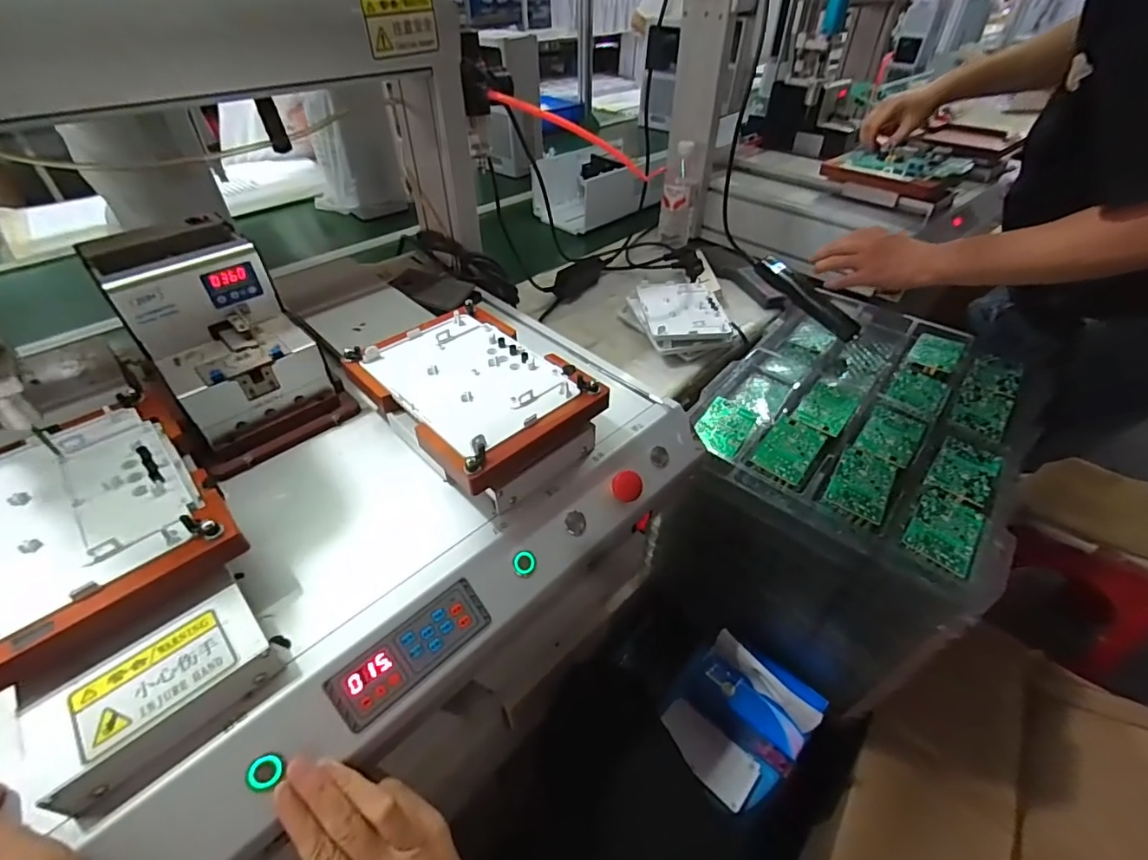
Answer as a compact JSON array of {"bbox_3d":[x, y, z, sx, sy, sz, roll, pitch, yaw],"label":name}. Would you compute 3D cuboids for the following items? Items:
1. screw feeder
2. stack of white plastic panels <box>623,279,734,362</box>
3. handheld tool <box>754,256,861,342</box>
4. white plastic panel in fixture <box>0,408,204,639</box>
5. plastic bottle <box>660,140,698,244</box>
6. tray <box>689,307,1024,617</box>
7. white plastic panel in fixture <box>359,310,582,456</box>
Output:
[{"bbox_3d":[-0.353,-0.096,0.501,0.131,0.166,0.185,-33,53,-30],"label":"screw feeder"},{"bbox_3d":[0.188,-0.199,0.897,0.162,0.056,0.199,-13,45,-14],"label":"stack of white plastic panels"},{"bbox_3d":[0.385,-0.219,0.836,0.030,0.046,0.202,-25,61,-24],"label":"handheld tool"},{"bbox_3d":[-0.367,0.054,0.368,0.140,0.012,0.181,-33,53,-31],"label":"white plastic panel in fixture"},{"bbox_3d":[0.225,-0.497,1.079,0.068,0.193,0.051,28,50,26],"label":"plastic bottle"},{"bbox_3d":[0.428,-0.041,0.721,0.376,0.051,0.517,31,51,28],"label":"tray"},{"bbox_3d":[-0.099,-0.053,0.478,0.131,0.009,0.181,-34,53,-31],"label":"white plastic panel in fixture"}]

